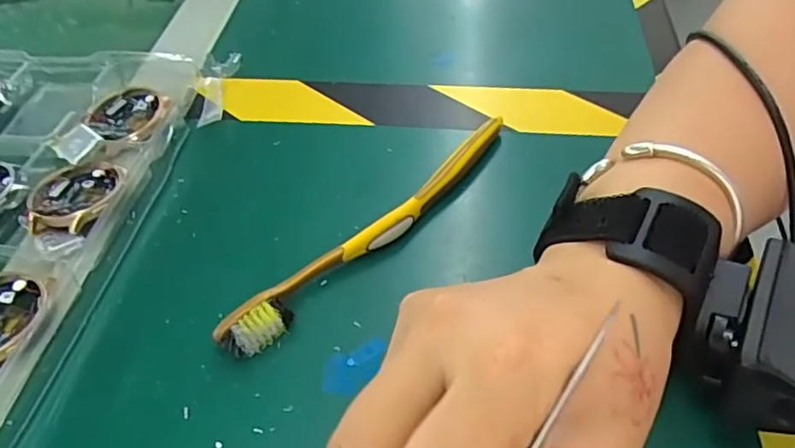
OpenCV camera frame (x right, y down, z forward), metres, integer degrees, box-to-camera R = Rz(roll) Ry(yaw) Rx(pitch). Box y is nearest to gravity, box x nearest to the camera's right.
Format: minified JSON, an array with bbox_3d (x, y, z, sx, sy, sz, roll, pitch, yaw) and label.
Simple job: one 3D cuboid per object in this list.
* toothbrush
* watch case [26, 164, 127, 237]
[{"bbox_3d":[-0.007,0.001,0.270,0.017,0.016,0.174,36,60,28],"label":"toothbrush"},{"bbox_3d":[-0.160,-0.015,0.287,0.044,0.010,0.047,-2,49,1],"label":"watch case"}]

